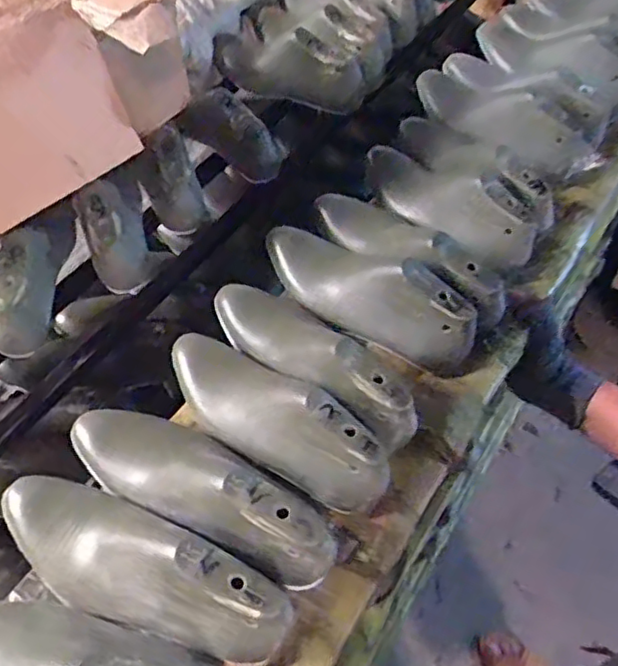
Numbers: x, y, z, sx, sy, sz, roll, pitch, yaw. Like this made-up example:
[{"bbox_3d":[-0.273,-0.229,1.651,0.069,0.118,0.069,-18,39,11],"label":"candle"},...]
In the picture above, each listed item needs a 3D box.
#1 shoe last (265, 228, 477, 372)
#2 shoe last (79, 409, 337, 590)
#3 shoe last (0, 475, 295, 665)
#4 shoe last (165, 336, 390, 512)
[{"bbox_3d":[0.045,-0.045,0.591,0.225,0.074,0.068,37,64,25],"label":"shoe last"},{"bbox_3d":[-0.084,0.121,0.501,0.243,0.098,0.077,18,56,30],"label":"shoe last"},{"bbox_3d":[-0.130,0.161,0.451,0.240,0.071,0.077,22,58,17],"label":"shoe last"},{"bbox_3d":[-0.034,0.061,0.529,0.241,0.070,0.073,32,61,22],"label":"shoe last"}]

